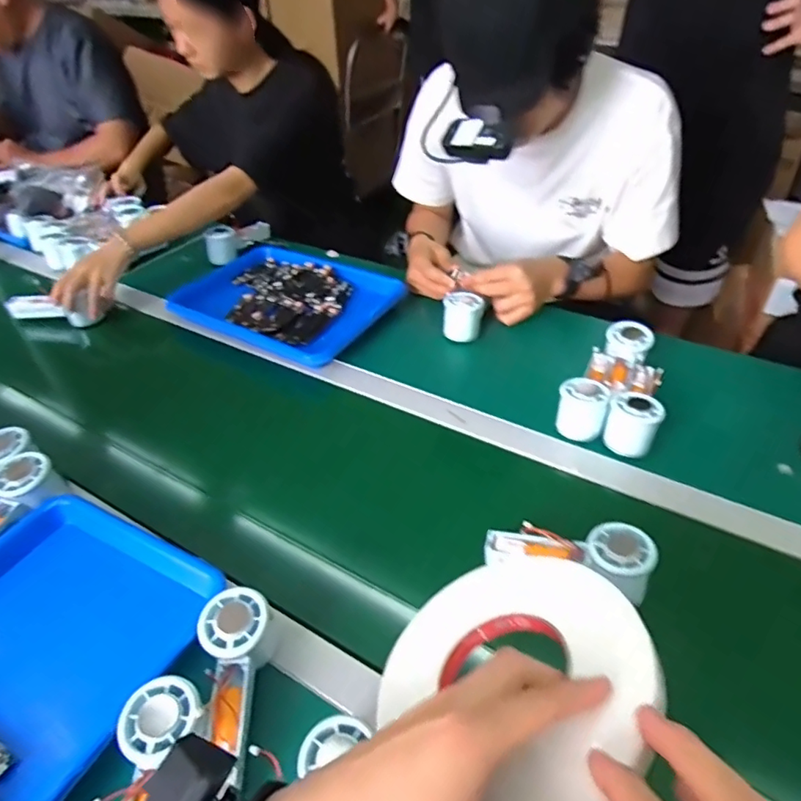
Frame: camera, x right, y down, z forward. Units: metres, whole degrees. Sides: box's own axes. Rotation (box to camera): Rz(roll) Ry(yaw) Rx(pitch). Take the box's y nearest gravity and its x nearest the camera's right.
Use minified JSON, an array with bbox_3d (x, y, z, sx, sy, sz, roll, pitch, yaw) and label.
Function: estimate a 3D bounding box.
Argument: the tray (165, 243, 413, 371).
[{"bbox_3d":[-0.186,-0.172,0.939,0.341,0.034,0.276,20,47,25],"label":"tray"}]

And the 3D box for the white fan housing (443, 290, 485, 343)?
[{"bbox_3d":[0.097,-0.131,0.854,0.057,0.057,0.061,4,42,9],"label":"white fan housing"}]

